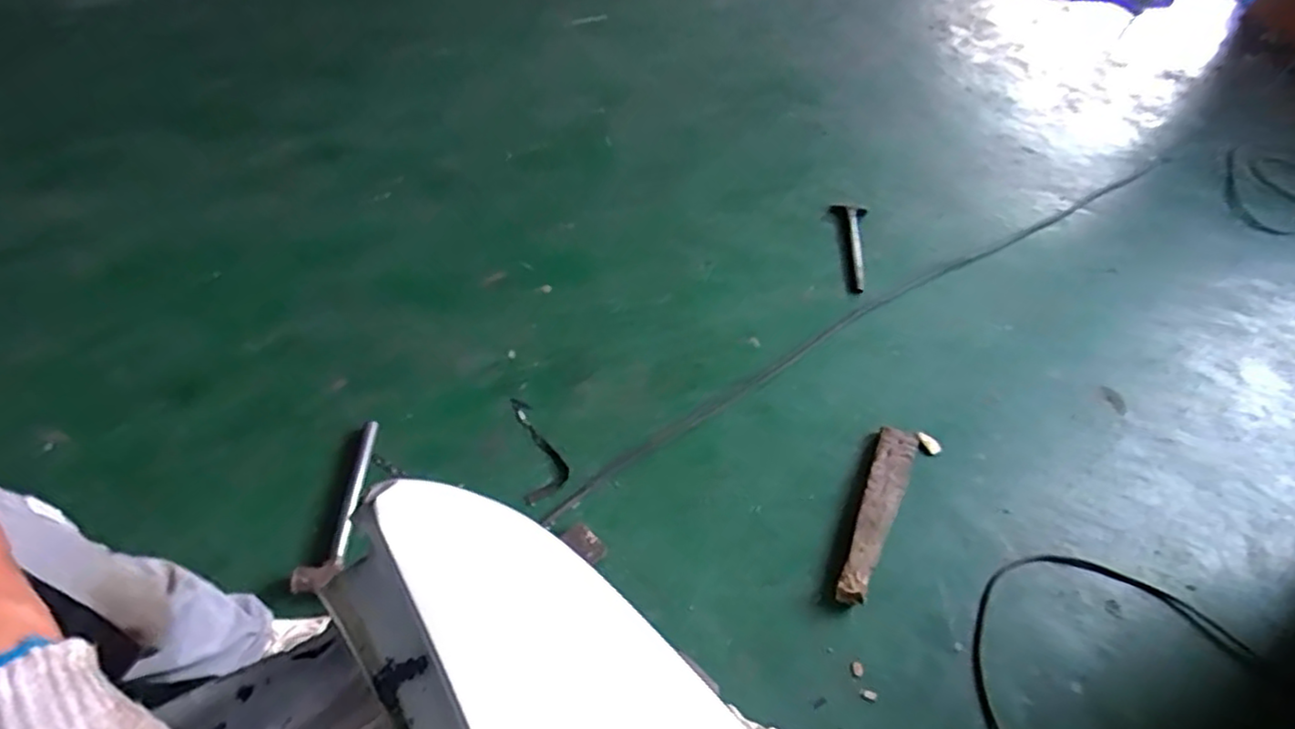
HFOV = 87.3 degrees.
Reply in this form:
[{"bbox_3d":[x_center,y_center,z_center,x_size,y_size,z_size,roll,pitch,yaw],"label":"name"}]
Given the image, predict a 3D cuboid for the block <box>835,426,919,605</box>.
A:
[{"bbox_3d":[0.432,0.275,1.275,0.075,0.049,0.386,24,56,9],"label":"block"}]

